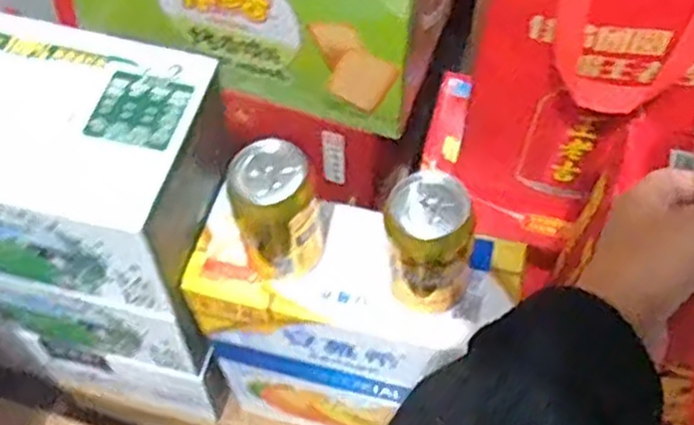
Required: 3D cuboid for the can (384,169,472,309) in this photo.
[{"bbox_3d":[0.059,0.028,0.553,0.058,0.109,0.065,6,58,8],"label":"can"}]

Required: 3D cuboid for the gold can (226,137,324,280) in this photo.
[{"bbox_3d":[-0.052,0.001,0.575,0.061,0.109,0.053,-15,57,-6],"label":"gold can"}]

